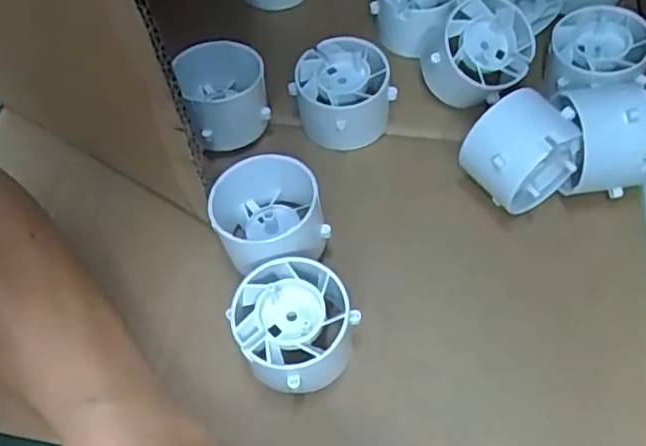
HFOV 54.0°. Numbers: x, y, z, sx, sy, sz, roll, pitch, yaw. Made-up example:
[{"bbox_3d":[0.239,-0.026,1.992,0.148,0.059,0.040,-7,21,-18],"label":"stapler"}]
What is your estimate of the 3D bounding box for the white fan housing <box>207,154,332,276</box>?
[{"bbox_3d":[-0.025,0.000,0.293,0.049,0.041,0.047,-1,58,2],"label":"white fan housing"}]

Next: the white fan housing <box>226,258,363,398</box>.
[{"bbox_3d":[-0.013,0.045,0.273,0.048,0.041,0.047,-1,58,2],"label":"white fan housing"}]

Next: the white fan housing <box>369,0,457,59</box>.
[{"bbox_3d":[0.053,-0.124,0.361,0.046,0.037,0.052,13,59,11],"label":"white fan housing"}]

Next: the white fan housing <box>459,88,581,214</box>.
[{"bbox_3d":[0.092,-0.030,0.298,0.040,0.052,0.036,-31,62,-16],"label":"white fan housing"}]

